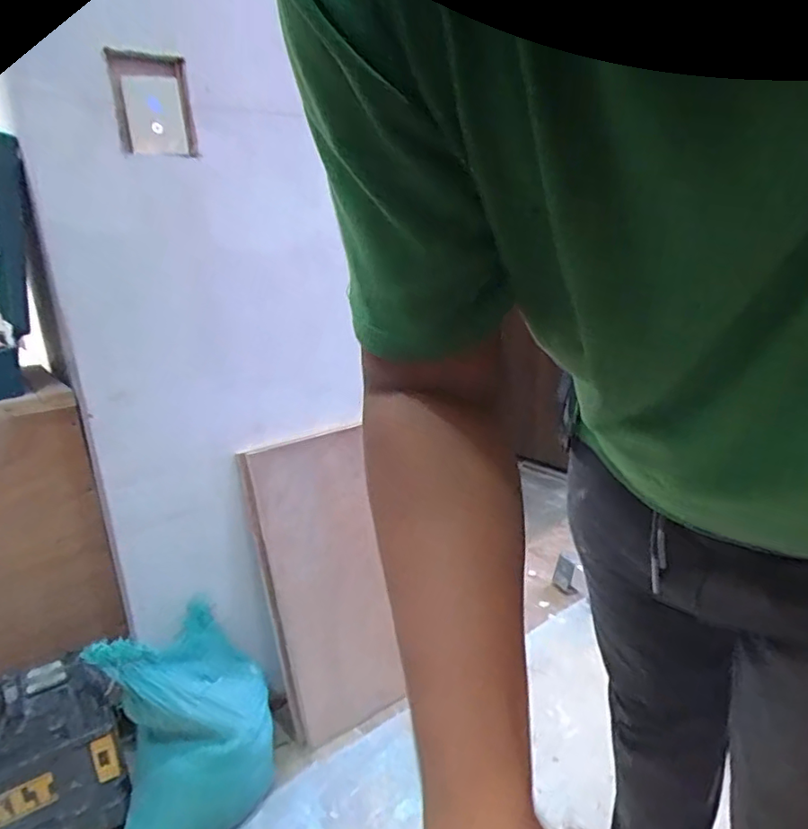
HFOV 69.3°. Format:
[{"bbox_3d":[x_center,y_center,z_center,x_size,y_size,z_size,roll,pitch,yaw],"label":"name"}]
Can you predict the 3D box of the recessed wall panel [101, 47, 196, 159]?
[{"bbox_3d":[-0.404,-0.500,0.940,0.120,0.146,0.023,-18,20,-40],"label":"recessed wall panel"}]

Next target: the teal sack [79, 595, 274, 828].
[{"bbox_3d":[-0.379,0.530,1.033,0.268,0.386,0.239,-10,16,-18],"label":"teal sack"}]

